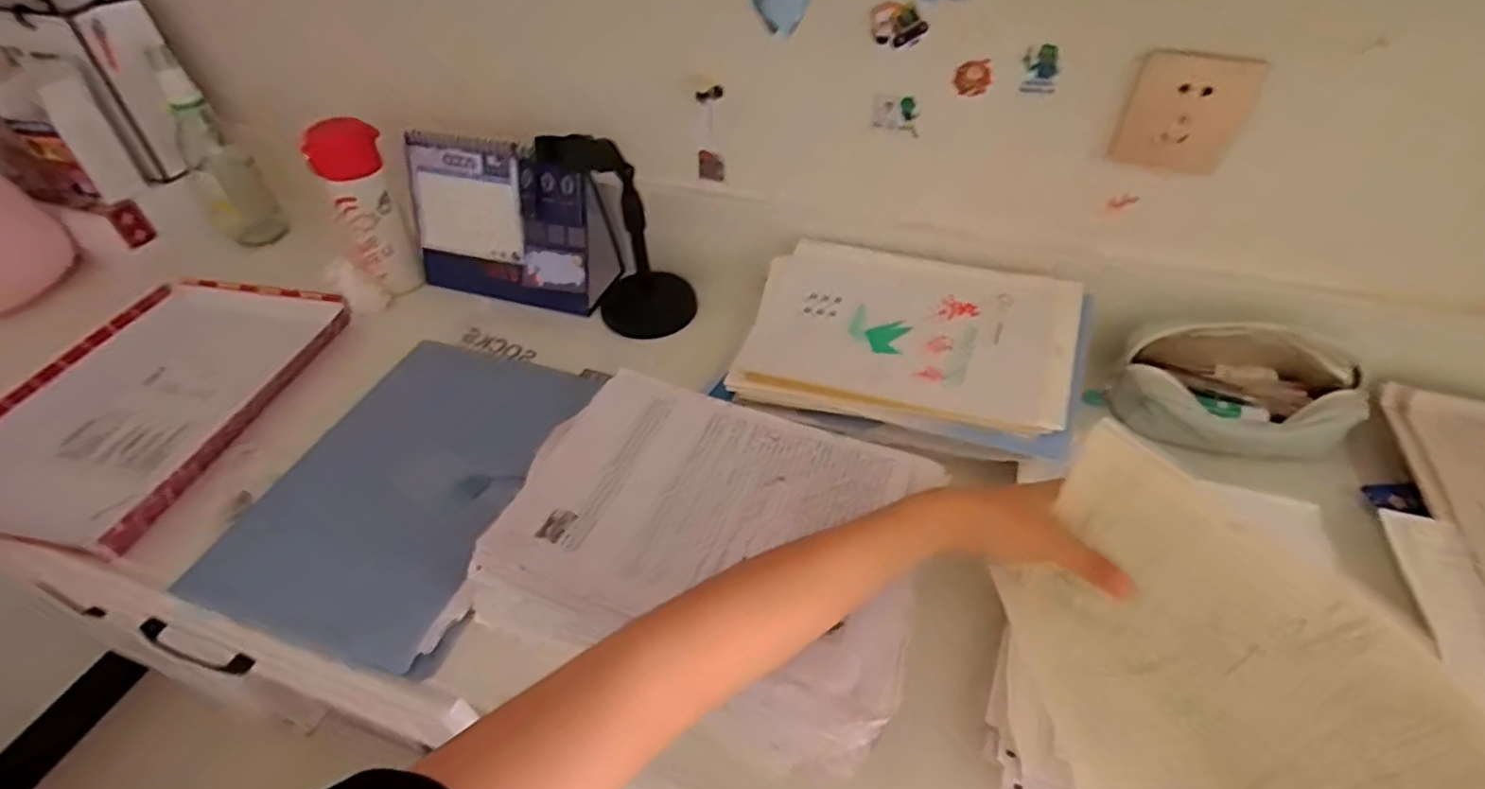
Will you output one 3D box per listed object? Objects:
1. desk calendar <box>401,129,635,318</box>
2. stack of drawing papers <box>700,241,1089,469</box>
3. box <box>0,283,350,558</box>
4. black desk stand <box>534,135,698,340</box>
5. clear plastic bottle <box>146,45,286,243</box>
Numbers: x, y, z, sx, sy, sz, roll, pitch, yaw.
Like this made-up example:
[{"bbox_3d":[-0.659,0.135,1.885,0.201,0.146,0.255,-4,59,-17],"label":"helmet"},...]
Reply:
[{"bbox_3d":[-0.268,-0.206,0.797,0.229,0.169,0.114,8,46,10],"label":"desk calendar"},{"bbox_3d":[0.154,-0.056,0.646,0.305,0.060,0.209,14,47,15],"label":"stack of drawing papers"},{"bbox_3d":[-0.607,0.007,0.696,0.246,0.048,0.337,9,46,10],"label":"box"},{"bbox_3d":[-0.125,-0.176,0.729,0.131,0.231,0.095,-6,45,-4],"label":"black desk stand"},{"bbox_3d":[-0.649,-0.288,0.840,0.072,0.227,0.091,-33,53,-27],"label":"clear plastic bottle"}]

